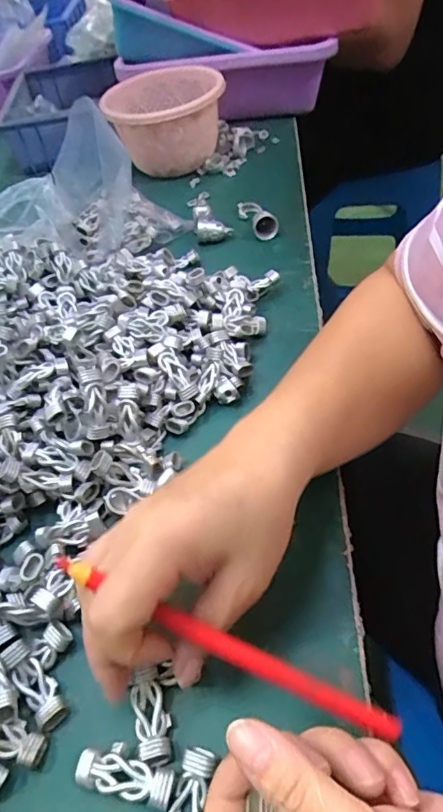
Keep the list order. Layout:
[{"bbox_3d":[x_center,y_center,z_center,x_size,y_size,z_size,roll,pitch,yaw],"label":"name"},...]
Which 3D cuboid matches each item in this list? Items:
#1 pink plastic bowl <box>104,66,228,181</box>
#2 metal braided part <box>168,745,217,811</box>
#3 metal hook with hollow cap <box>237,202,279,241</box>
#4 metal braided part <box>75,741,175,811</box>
[{"bbox_3d":[-0.061,-0.320,0.613,0.134,0.084,0.122,-2,47,8],"label":"pink plastic bowl"},{"bbox_3d":[-0.016,0.175,0.230,0.014,0.011,0.045,10,50,18],"label":"metal braided part"},{"bbox_3d":[0.036,-0.193,0.543,0.024,0.026,0.061,-18,47,-7],"label":"metal hook with hollow cap"},{"bbox_3d":[-0.044,0.167,0.239,0.045,0.012,0.019,3,48,12],"label":"metal braided part"}]

